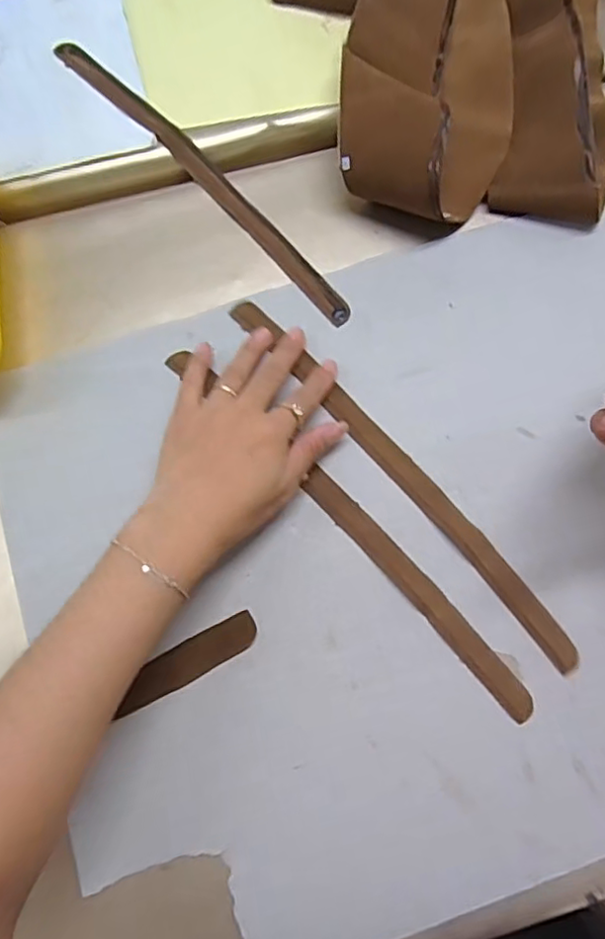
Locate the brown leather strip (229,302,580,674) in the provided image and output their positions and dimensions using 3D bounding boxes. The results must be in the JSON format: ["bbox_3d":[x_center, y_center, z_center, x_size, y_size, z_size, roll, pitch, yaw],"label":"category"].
[{"bbox_3d":[0.063,-0.001,0.405,0.023,0.005,0.317,-40,78,-8],"label":"brown leather strip"}]

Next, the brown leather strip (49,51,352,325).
[{"bbox_3d":[-0.076,-0.223,0.464,0.025,0.009,0.317,-42,79,-10],"label":"brown leather strip"}]

